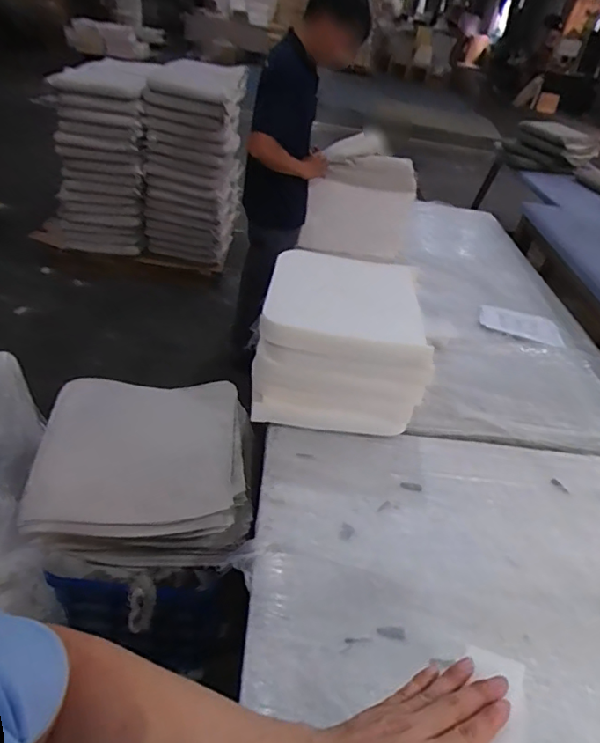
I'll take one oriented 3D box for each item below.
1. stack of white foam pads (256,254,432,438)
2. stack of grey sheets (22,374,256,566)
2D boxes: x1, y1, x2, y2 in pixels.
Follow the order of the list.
[{"bbox_3d":[0.116,-0.092,1.474,0.427,0.278,0.520,8,38,0],"label":"stack of white foam pads"},{"bbox_3d":[-0.412,0.260,1.385,0.537,0.221,0.526,3,38,-10],"label":"stack of grey sheets"}]

